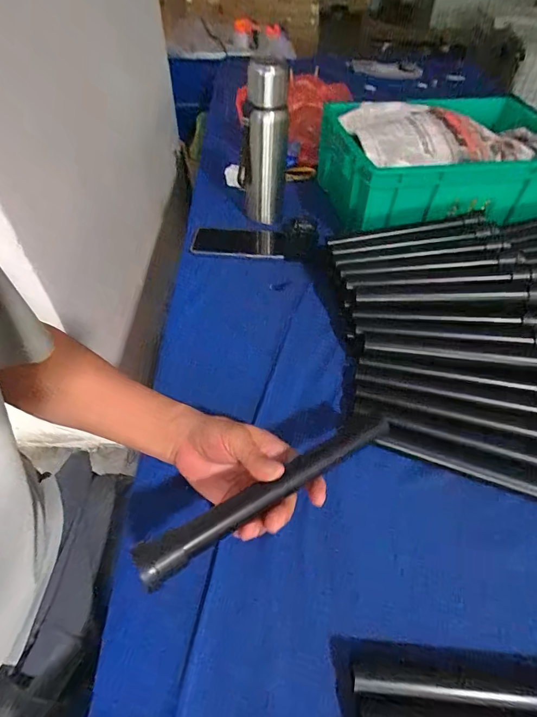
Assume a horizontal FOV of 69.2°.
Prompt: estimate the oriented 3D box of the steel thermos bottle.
[{"bbox_3d":[-0.007,-0.336,0.636,0.071,0.232,0.058,2,48,1],"label":"steel thermos bottle"}]

